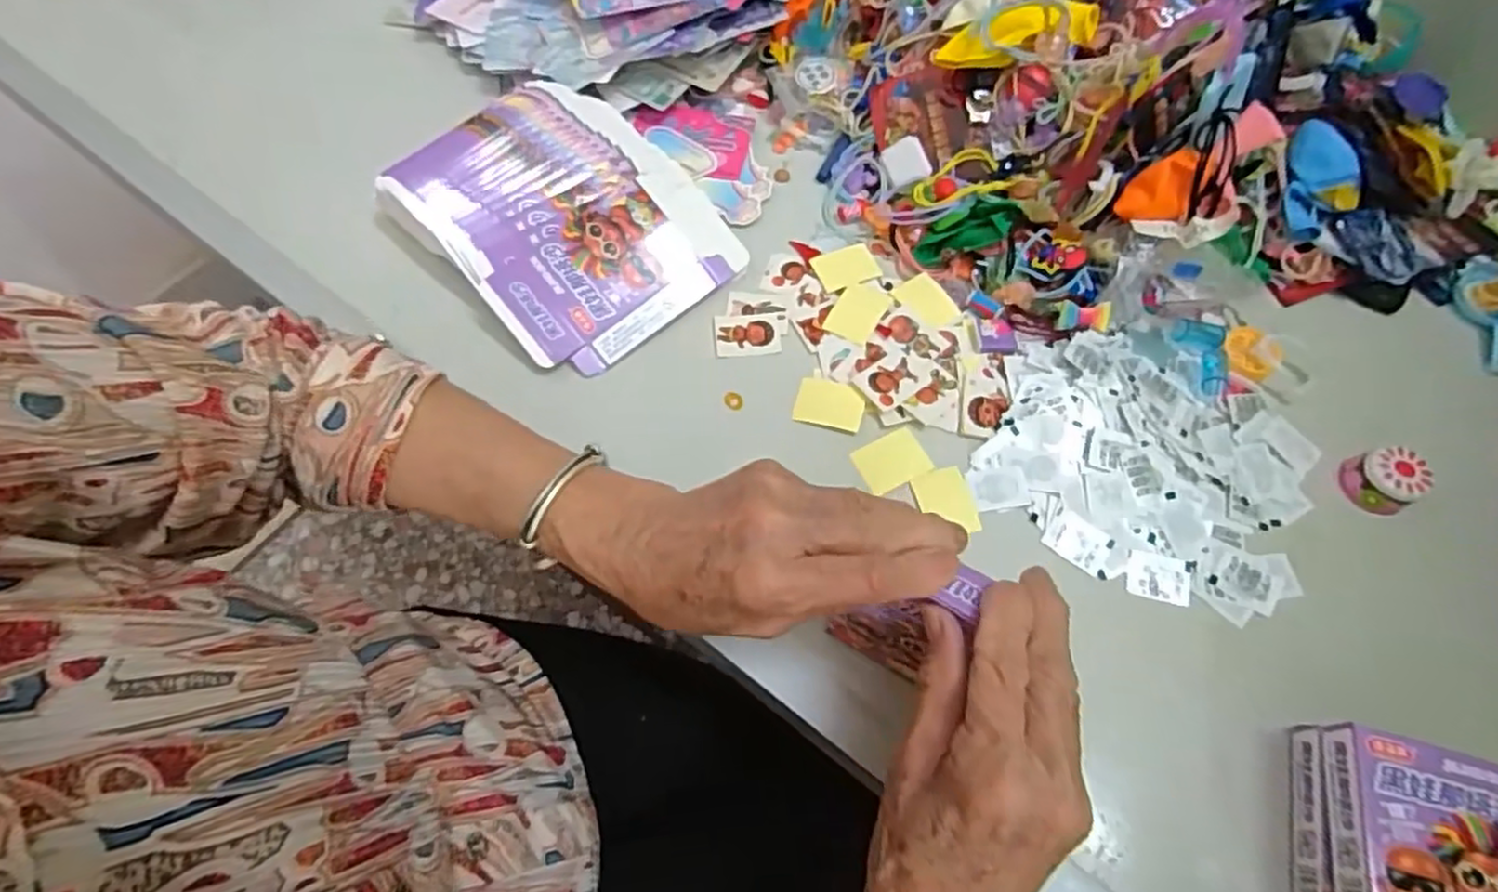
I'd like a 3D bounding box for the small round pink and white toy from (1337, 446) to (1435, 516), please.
[{"bbox_3d":[0.352,0.019,0.384,0.031,0.021,0.032,0,65,1],"label":"small round pink and white toy"}]

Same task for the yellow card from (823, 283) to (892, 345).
[{"bbox_3d":[0.068,-0.084,0.438,0.030,0.004,0.040,27,69,13],"label":"yellow card"}]

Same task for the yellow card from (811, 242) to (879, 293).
[{"bbox_3d":[0.063,-0.116,0.454,0.039,0.004,0.032,-19,66,-7],"label":"yellow card"}]

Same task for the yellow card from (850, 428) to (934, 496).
[{"bbox_3d":[0.082,0.009,0.402,0.038,0.004,0.029,-26,74,-9],"label":"yellow card"}]

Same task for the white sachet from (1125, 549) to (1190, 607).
[{"bbox_3d":[0.217,0.069,0.370,0.032,0.004,0.024,13,66,7],"label":"white sachet"}]

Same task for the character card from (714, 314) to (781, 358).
[{"bbox_3d":[-0.001,-0.070,0.437,0.041,0.004,0.030,-5,65,-1],"label":"character card"}]

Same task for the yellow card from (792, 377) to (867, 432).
[{"bbox_3d":[0.048,-0.025,0.412,0.039,0.004,0.030,14,67,7],"label":"yellow card"}]

